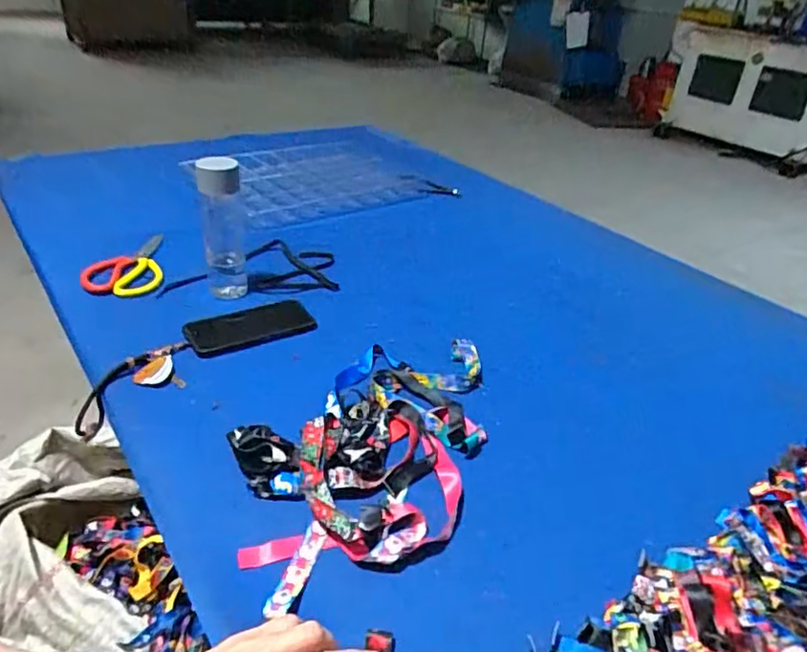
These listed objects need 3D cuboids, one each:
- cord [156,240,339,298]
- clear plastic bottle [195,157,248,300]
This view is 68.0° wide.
[{"bbox_3d":[-0.242,-0.094,0.979,0.266,0.030,0.160,2,32,-5],"label":"cord"},{"bbox_3d":[-0.260,-0.143,0.858,0.054,0.199,0.060,-8,34,-20],"label":"clear plastic bottle"}]

